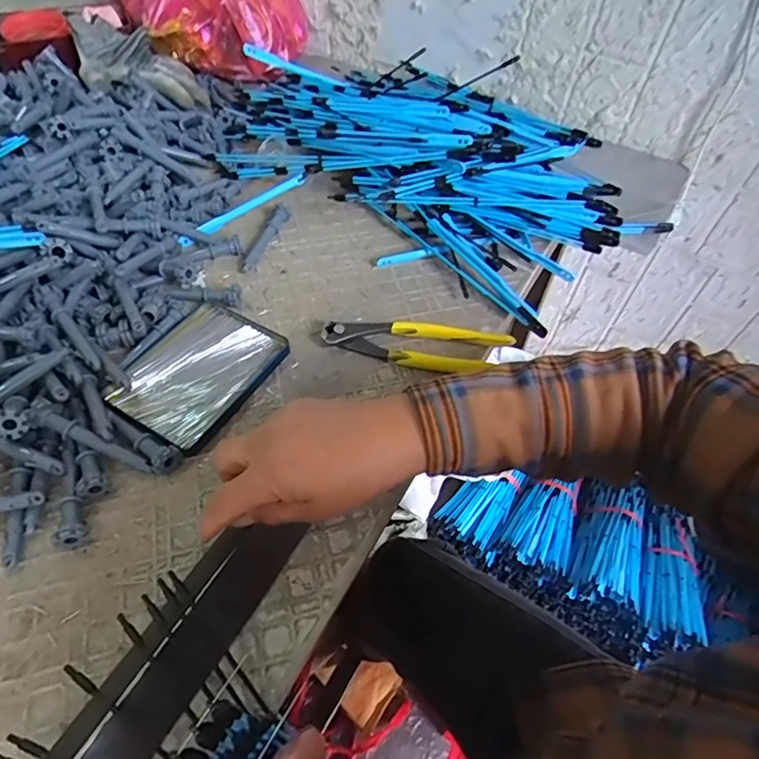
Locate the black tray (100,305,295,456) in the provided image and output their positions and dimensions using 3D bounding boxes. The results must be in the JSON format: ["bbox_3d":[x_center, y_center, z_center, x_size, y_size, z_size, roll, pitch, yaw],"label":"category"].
[{"bbox_3d":[-0.151,-0.008,0.431,0.096,0.013,0.131,28,57,15],"label":"black tray"}]

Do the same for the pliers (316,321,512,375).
[{"bbox_3d":[0.032,-0.029,0.451,0.160,0.020,0.040,9,54,2],"label":"pliers"}]

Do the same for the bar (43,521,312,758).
[{"bbox_3d":[-0.137,0.188,0.269,0.042,0.028,0.268,28,58,15],"label":"bar"}]

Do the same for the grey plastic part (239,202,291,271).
[{"bbox_3d":[-0.119,-0.146,0.529,0.016,0.017,0.092,20,55,9],"label":"grey plastic part"}]

